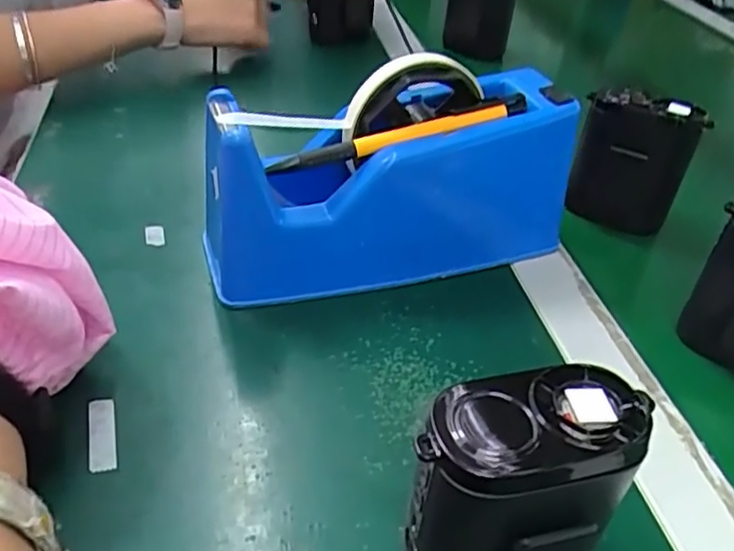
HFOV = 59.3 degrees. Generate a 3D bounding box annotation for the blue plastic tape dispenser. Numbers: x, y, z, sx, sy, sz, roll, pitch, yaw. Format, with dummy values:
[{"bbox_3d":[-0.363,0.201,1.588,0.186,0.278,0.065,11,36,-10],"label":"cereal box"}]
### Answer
[{"bbox_3d":[0.014,-0.053,0.353,0.197,0.106,0.068,-8,40,-16],"label":"blue plastic tape dispenser"}]

